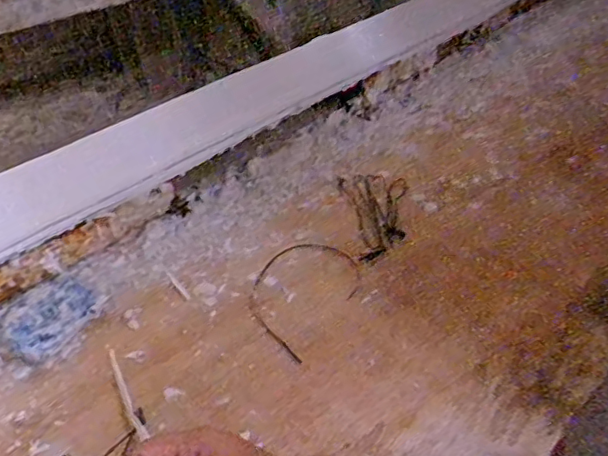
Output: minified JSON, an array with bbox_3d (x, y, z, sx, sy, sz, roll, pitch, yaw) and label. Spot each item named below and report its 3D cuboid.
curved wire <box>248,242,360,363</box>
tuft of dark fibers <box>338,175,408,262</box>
[{"bbox_3d":[-0.005,0.066,0.599,0.095,0.015,0.152,23,45,23],"label":"curved wire"},{"bbox_3d":[0.092,-0.017,0.691,0.080,0.013,0.139,-3,41,-5],"label":"tuft of dark fibers"}]

